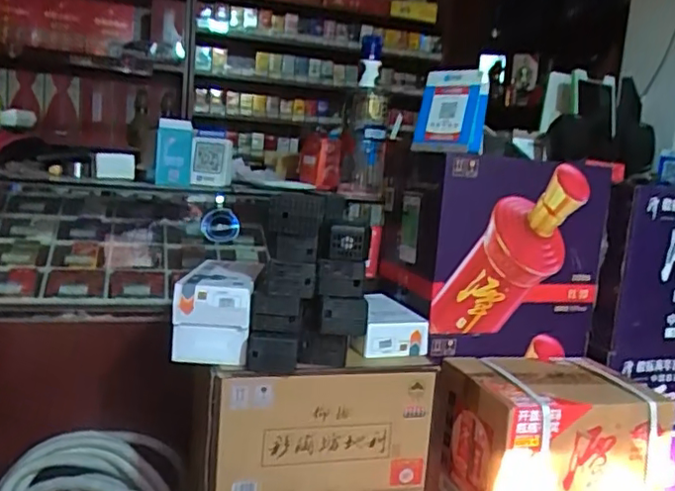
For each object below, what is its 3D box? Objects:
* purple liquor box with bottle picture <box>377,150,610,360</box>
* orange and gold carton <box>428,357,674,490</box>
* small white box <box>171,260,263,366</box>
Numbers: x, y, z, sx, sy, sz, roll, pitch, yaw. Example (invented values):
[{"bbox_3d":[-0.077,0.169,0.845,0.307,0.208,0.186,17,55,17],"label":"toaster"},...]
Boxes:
[{"bbox_3d":[0.310,0.015,1.261,0.380,0.359,0.256,2,9,-18],"label":"purple liquor box with bottle picture"},{"bbox_3d":[0.358,0.370,1.069,0.314,0.283,0.238,2,9,-17],"label":"orange and gold carton"},{"bbox_3d":[-0.199,0.109,1.024,0.118,0.129,0.175,4,9,-2],"label":"small white box"}]

